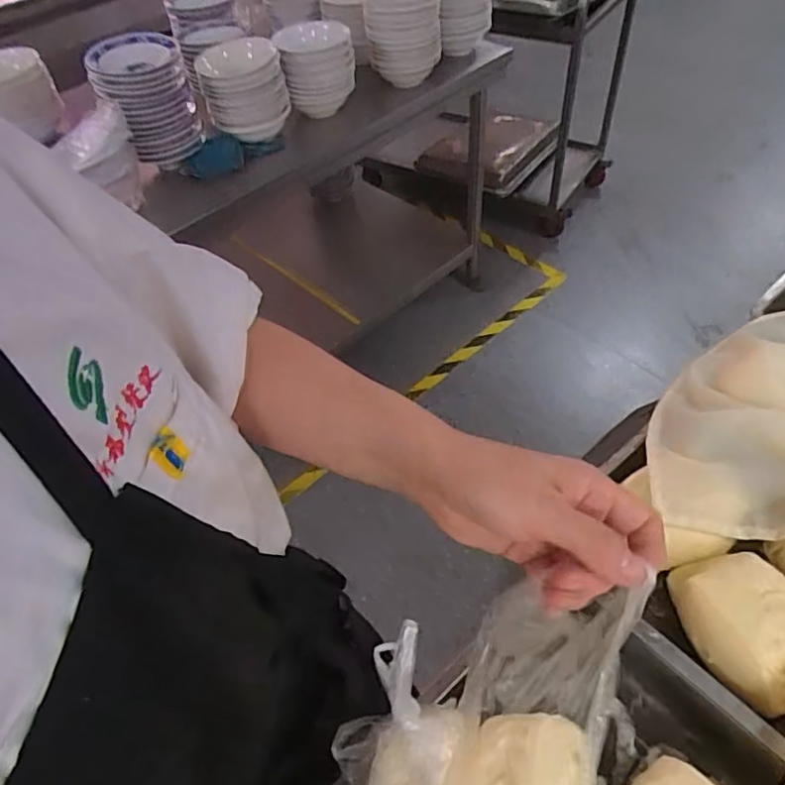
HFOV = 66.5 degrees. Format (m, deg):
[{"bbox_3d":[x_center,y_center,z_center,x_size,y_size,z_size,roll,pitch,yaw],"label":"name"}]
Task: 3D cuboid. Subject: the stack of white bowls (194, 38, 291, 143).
[{"bbox_3d":[-0.328,-0.675,1.339,0.178,0.166,0.182,-11,50,-3],"label":"stack of white bowls"}]

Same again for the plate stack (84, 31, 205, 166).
[{"bbox_3d":[-0.518,-0.622,1.270,0.180,0.202,0.152,-21,51,-11],"label":"plate stack"}]

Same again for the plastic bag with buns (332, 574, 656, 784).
[{"bbox_3d":[0.053,0.216,0.360,0.164,0.135,0.196,15,51,14],"label":"plastic bag with buns"}]

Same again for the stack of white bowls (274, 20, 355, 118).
[{"bbox_3d":[-0.181,-0.767,1.425,0.168,0.174,0.203,-10,50,-2],"label":"stack of white bowls"}]

